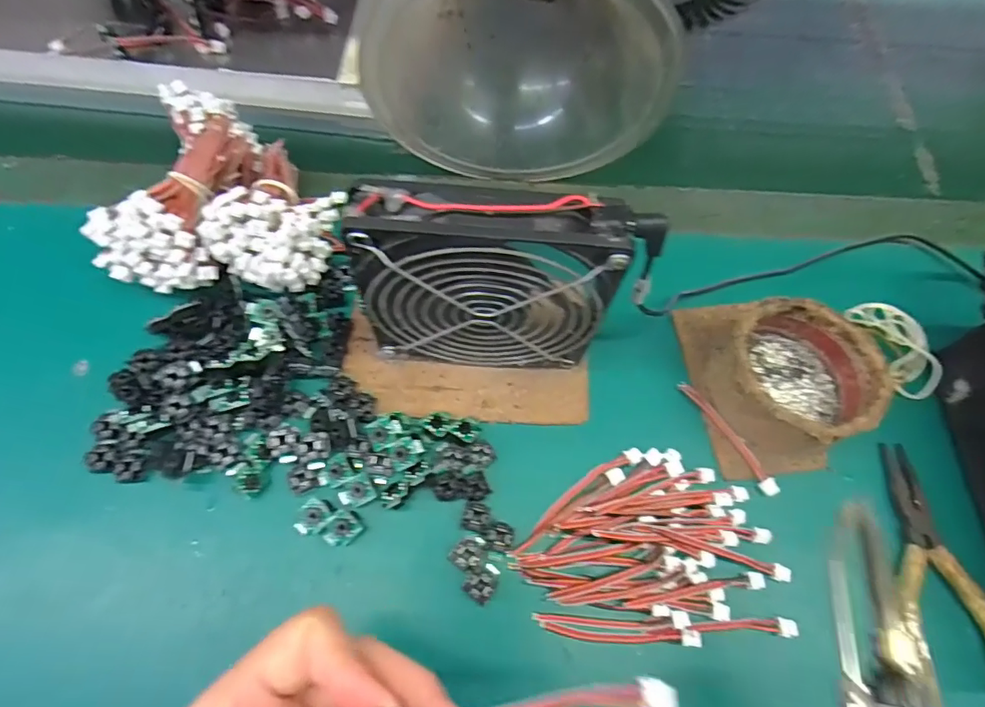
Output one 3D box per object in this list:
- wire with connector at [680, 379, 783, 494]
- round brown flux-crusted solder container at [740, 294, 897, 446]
[{"bbox_3d":[0.135,0.047,0.297,0.009,0.004,0.077,-30,70,-17],"label":"wire with connector"},{"bbox_3d":[0.173,0.012,0.297,0.080,0.040,0.080,1,66,-3],"label":"round brown flux-crusted solder container"}]

